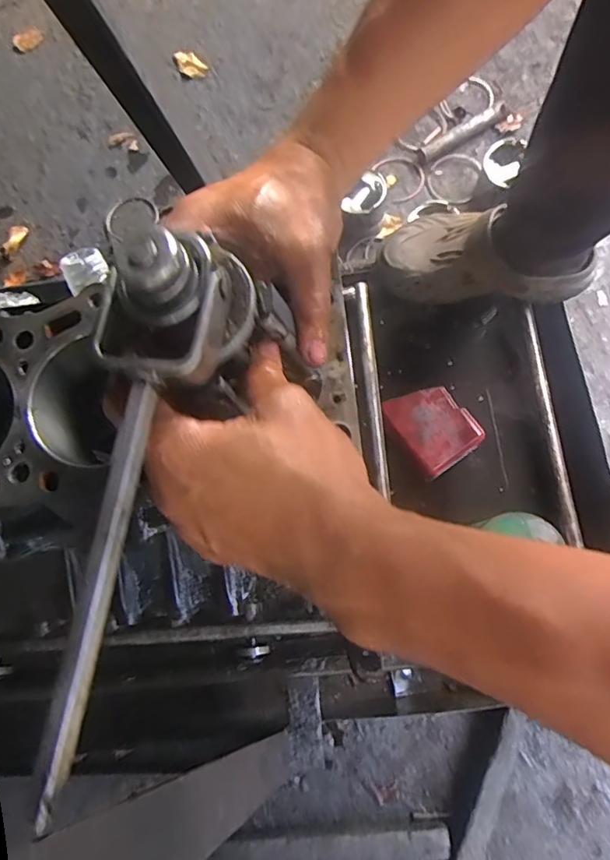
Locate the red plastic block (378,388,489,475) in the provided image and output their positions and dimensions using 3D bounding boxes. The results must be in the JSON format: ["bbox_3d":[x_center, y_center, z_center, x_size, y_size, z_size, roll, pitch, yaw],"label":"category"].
[{"bbox_3d":[0.192,-0.006,0.833,0.108,0.061,0.131,-38,75,-3],"label":"red plastic block"}]

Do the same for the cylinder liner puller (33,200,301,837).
[{"bbox_3d":[-0.066,0.024,0.226,0.068,0.067,0.227,12,79,5],"label":"cylinder liner puller"}]

